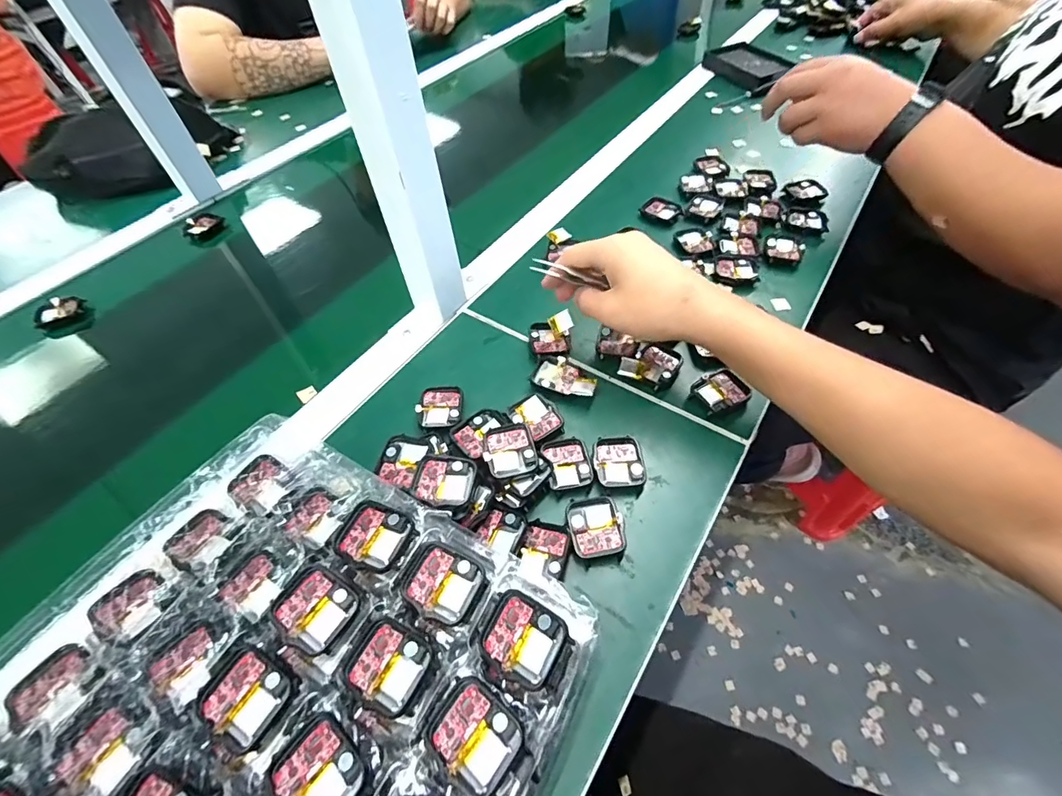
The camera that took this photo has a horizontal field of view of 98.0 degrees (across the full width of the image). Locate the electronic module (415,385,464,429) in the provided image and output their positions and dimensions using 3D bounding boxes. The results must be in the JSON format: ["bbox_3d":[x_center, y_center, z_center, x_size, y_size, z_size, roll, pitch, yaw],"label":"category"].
[{"bbox_3d":[-0.078,0.008,0.398,0.037,0.009,0.042,-6,53,0],"label":"electronic module"}]

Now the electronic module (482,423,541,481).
[{"bbox_3d":[-0.016,0.042,0.351,0.038,0.016,0.039,-17,54,-8],"label":"electronic module"}]

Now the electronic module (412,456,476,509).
[{"bbox_3d":[-0.061,0.059,0.324,0.040,0.008,0.040,8,56,2],"label":"electronic module"}]

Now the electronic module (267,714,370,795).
[{"bbox_3d":[-0.099,0.175,0.215,0.042,0.007,0.035,32,62,25],"label":"electronic module"}]

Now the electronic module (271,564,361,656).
[{"bbox_3d":[-0.123,0.117,0.260,0.043,0.006,0.038,28,60,23],"label":"electronic module"}]

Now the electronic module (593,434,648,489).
[{"bbox_3d":[0.069,0.050,0.361,0.038,0.010,0.042,-3,53,2],"label":"electronic module"}]

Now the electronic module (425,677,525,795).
[{"bbox_3d":[-0.028,0.160,0.220,0.043,0.005,0.035,35,63,26],"label":"electronic module"}]

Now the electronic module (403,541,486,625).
[{"bbox_3d":[-0.050,0.107,0.267,0.042,0.007,0.036,23,58,20],"label":"electronic module"}]

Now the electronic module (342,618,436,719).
[{"bbox_3d":[-0.075,0.139,0.242,0.042,0.004,0.036,25,59,21],"label":"electronic module"}]

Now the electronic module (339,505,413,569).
[{"bbox_3d":[-0.095,0.085,0.282,0.040,0.007,0.035,16,56,16],"label":"electronic module"}]

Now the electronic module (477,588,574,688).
[{"bbox_3d":[-0.006,0.124,0.242,0.046,0.013,0.036,25,59,21],"label":"electronic module"}]

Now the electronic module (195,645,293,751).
[{"bbox_3d":[-0.147,0.155,0.240,0.043,0.010,0.036,25,59,21],"label":"electronic module"}]

